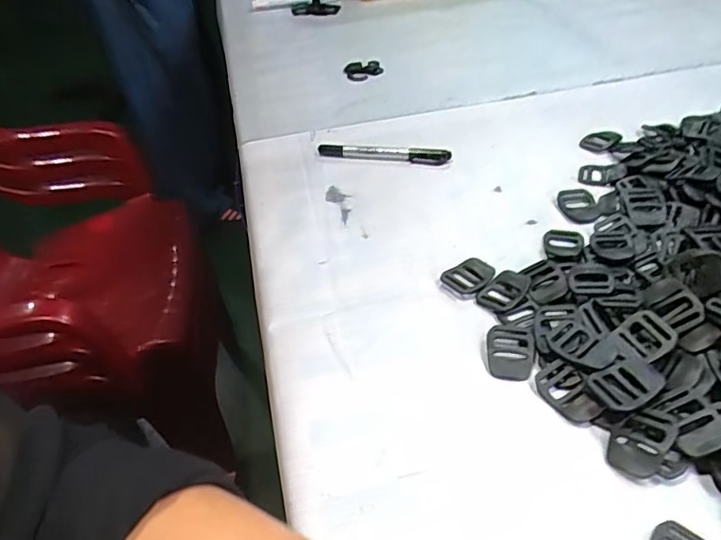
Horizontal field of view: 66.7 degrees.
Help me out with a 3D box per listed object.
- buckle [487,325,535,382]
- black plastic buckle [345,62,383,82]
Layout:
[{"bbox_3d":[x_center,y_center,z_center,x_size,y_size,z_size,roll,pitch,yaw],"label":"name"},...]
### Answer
[{"bbox_3d":[0.096,0.052,0.349,0.028,0.007,0.040,2,43,10],"label":"buckle"},{"bbox_3d":[0.002,-0.259,0.710,0.047,0.014,0.025,-19,43,-14],"label":"black plastic buckle"}]

